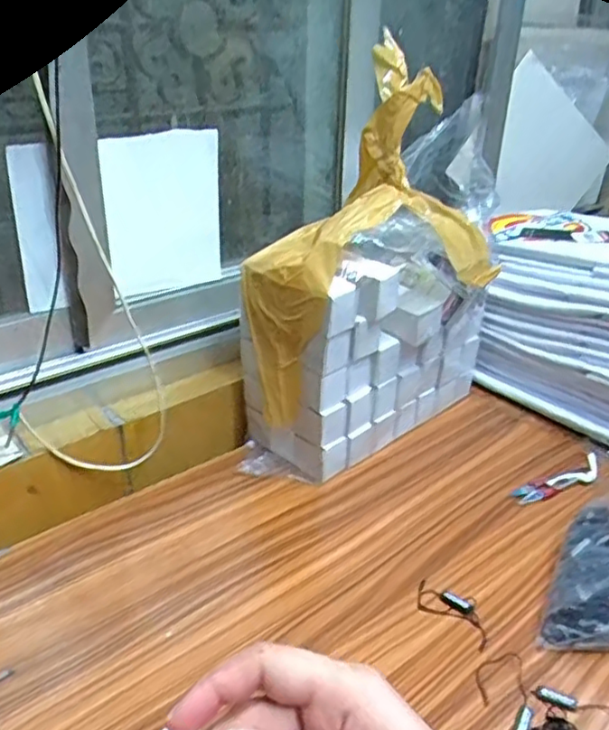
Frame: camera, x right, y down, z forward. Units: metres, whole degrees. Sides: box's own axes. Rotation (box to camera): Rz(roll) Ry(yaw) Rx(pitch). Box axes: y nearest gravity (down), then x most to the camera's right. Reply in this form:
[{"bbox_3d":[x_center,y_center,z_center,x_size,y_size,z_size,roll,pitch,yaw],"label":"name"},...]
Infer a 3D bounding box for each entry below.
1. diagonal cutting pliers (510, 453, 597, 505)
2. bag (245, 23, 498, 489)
[{"bbox_3d":[0.278,0.123,0.706,0.124,0.011,0.029,-14,32,-27],"label":"diagonal cutting pliers"},{"bbox_3d":[0.085,-0.090,0.711,0.316,0.372,0.146,-21,36,-35],"label":"bag"}]

